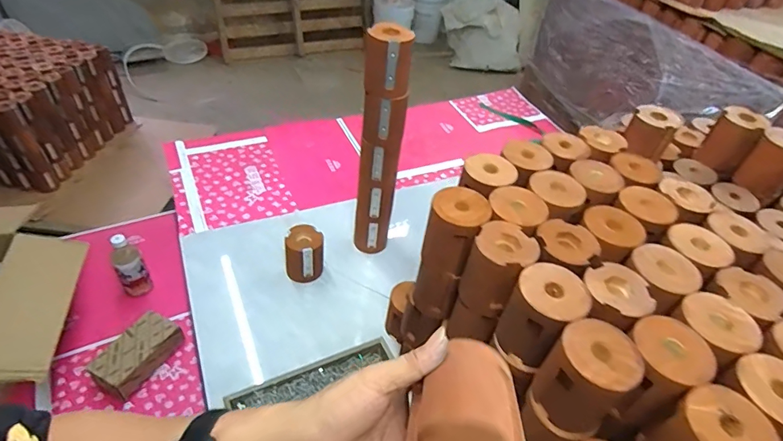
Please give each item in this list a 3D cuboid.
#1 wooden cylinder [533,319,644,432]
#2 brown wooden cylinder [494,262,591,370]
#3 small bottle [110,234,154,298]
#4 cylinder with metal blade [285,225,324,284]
[{"bbox_3d":[0.205,0.169,0.483,0.080,0.100,0.080,30,49,22],"label":"wooden cylinder"},{"bbox_3d":[0.179,0.112,0.536,0.077,0.100,0.078,36,51,27],"label":"brown wooden cylinder"},{"bbox_3d":[-0.672,0.124,1.153,0.068,0.173,0.064,-25,53,-29],"label":"small bottle"},{"bbox_3d":[-0.187,0.072,0.961,0.081,0.100,0.071,-2,45,-9],"label":"cylinder with metal blade"}]

